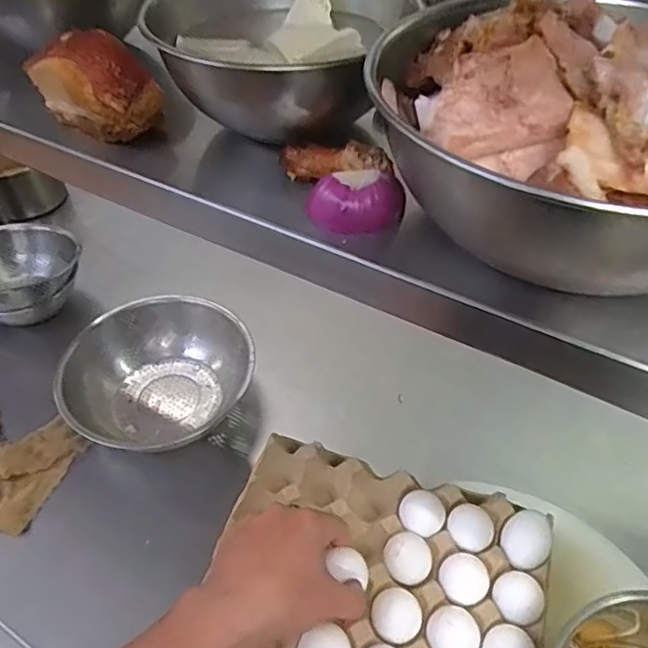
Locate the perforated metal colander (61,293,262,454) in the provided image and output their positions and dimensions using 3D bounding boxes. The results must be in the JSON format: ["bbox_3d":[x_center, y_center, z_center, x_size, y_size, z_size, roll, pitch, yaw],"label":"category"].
[{"bbox_3d":[-0.226,0.074,0.802,0.244,0.114,0.207,19,49,17],"label":"perforated metal colander"}]

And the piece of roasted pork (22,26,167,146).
[{"bbox_3d":[-0.153,-0.160,0.387,0.084,0.053,0.045,30,53,25],"label":"piece of roasted pork"}]

